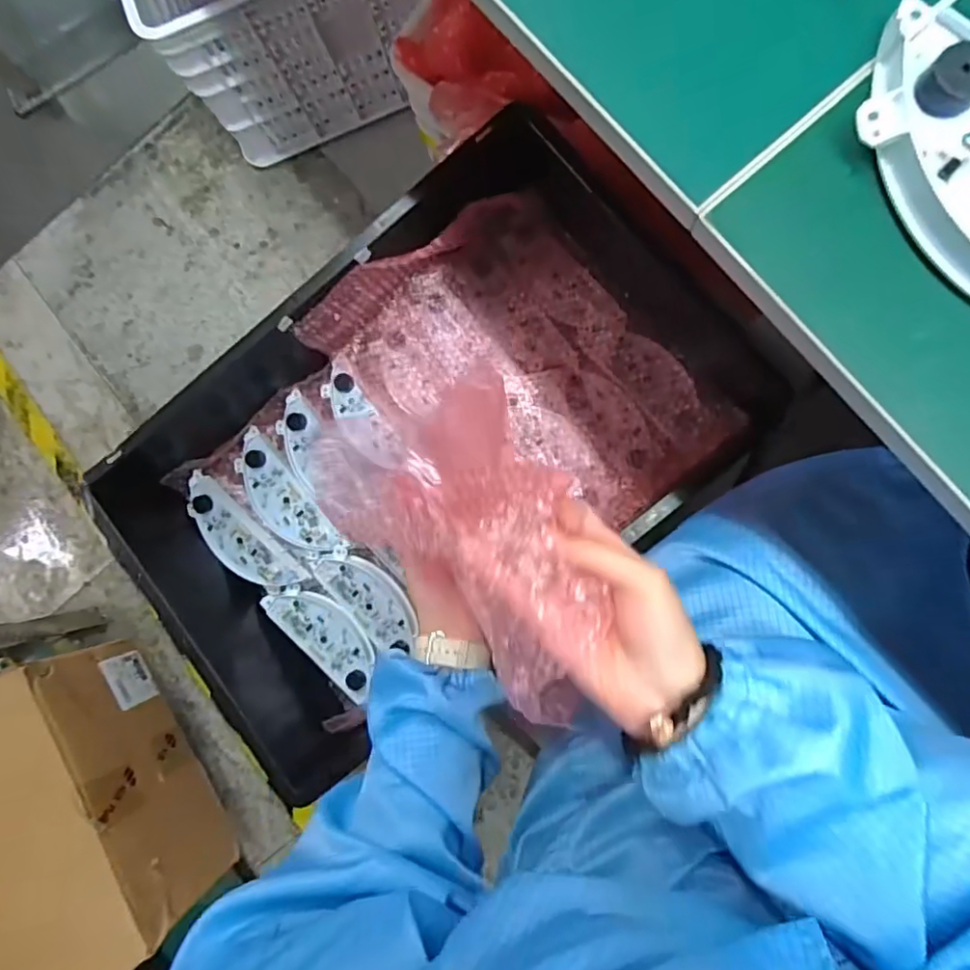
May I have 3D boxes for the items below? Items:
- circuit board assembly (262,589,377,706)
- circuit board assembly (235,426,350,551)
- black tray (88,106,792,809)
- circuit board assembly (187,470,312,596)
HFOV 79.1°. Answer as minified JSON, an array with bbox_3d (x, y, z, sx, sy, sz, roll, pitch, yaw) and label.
[{"bbox_3d":[-0.187,0.175,0.692,0.162,0.016,0.064,42,92,7],"label":"circuit board assembly"},{"bbox_3d":[-0.240,0.018,0.696,0.065,0.011,0.172,-45,83,3],"label":"circuit board assembly"},{"bbox_3d":[-0.088,-0.033,0.628,0.603,0.131,0.404,-37,83,3],"label":"black tray"},{"bbox_3d":[-0.294,0.068,0.699,0.178,0.022,0.065,42,92,7],"label":"circuit board assembly"}]

